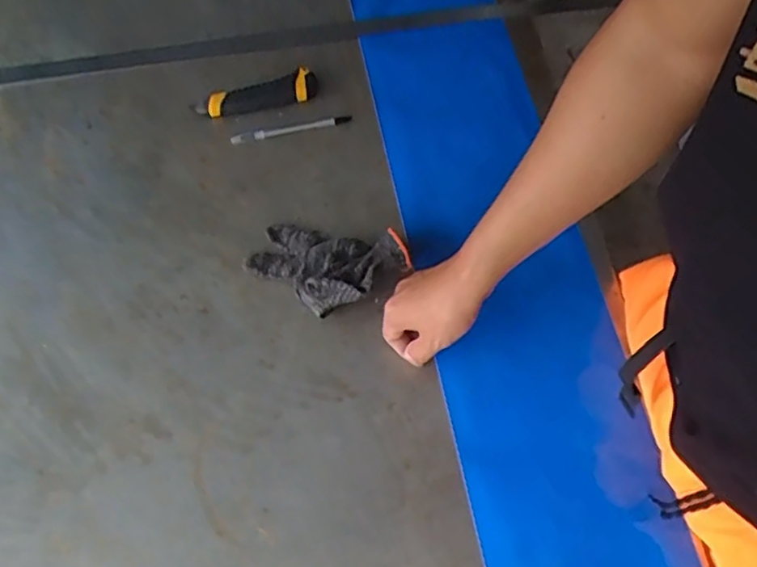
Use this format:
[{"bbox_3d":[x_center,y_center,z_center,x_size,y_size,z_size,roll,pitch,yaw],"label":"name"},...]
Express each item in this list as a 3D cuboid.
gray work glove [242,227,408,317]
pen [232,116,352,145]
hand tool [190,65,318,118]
[{"bbox_3d":[-0.057,-0.017,0.695,0.177,0.038,0.106,7,65,2],"label":"gray work glove"},{"bbox_3d":[-0.108,-0.191,0.790,0.146,0.006,0.014,-13,67,-8],"label":"pen"},{"bbox_3d":[-0.151,-0.233,0.799,0.153,0.032,0.037,-19,67,-10],"label":"hand tool"}]

